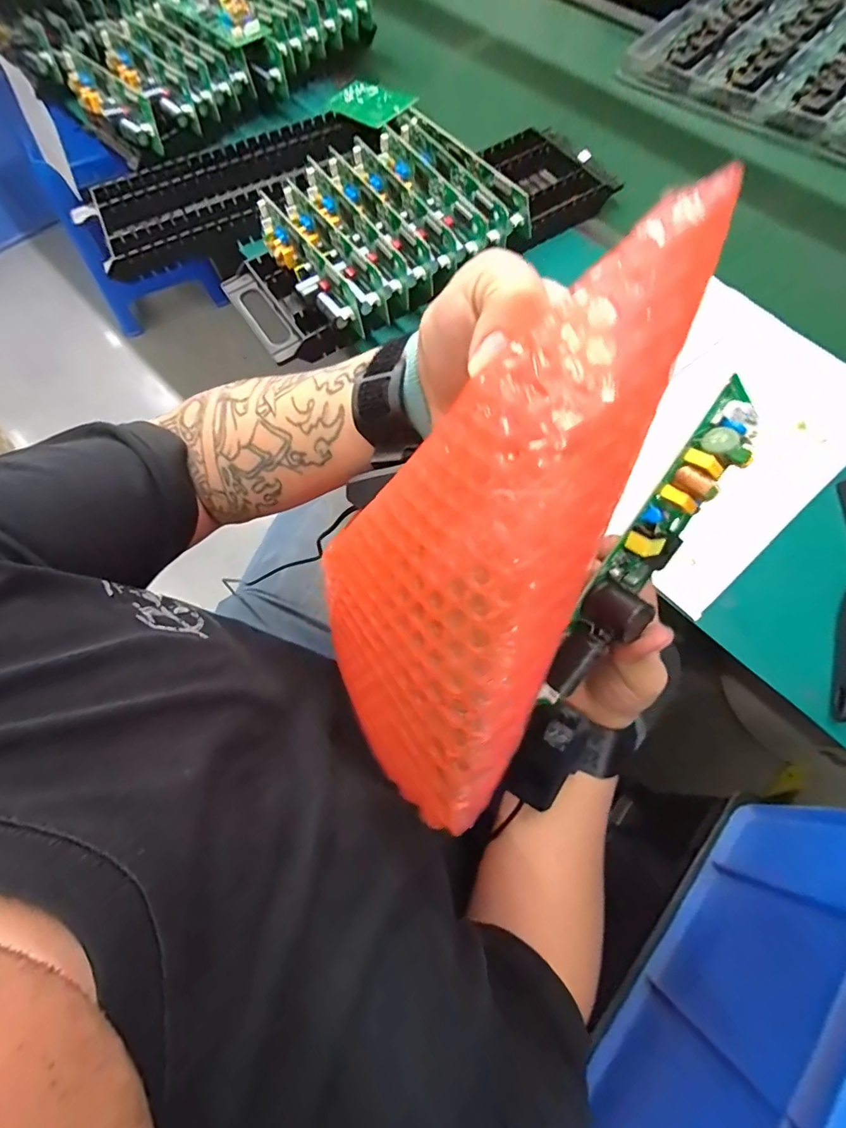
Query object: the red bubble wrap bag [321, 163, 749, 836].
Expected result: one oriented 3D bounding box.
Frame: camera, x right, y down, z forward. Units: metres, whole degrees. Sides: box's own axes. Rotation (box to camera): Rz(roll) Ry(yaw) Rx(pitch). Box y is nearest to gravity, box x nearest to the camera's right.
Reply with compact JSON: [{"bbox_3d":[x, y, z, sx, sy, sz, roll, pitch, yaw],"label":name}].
[{"bbox_3d":[0.020,-0.018,0.168,0.102,0.052,0.193,33,113,13],"label":"red bubble wrap bag"}]

